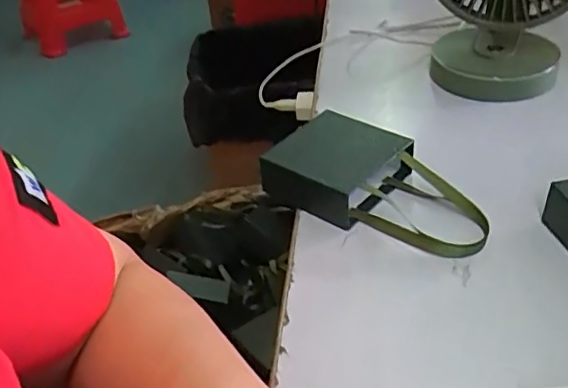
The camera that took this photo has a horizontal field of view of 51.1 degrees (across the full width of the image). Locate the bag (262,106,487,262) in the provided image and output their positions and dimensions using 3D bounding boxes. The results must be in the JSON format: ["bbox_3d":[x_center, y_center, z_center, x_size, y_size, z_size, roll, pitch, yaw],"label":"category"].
[{"bbox_3d":[0.074,-0.013,0.460,0.166,0.052,0.089,16,41,26],"label":"bag"}]

